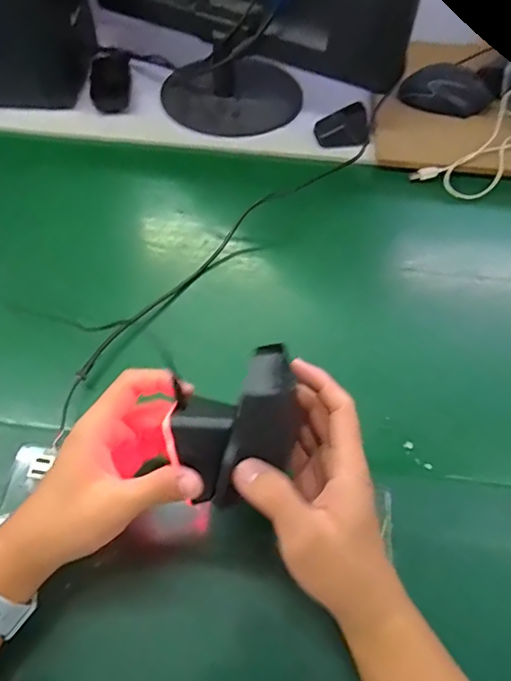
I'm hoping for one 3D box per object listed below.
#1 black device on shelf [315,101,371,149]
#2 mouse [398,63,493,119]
[{"bbox_3d":[0.108,-0.263,0.633,0.067,0.040,0.043,-1,57,-2],"label":"black device on shelf"},{"bbox_3d":[0.251,-0.329,0.668,0.119,0.034,0.058,13,58,8],"label":"mouse"}]

